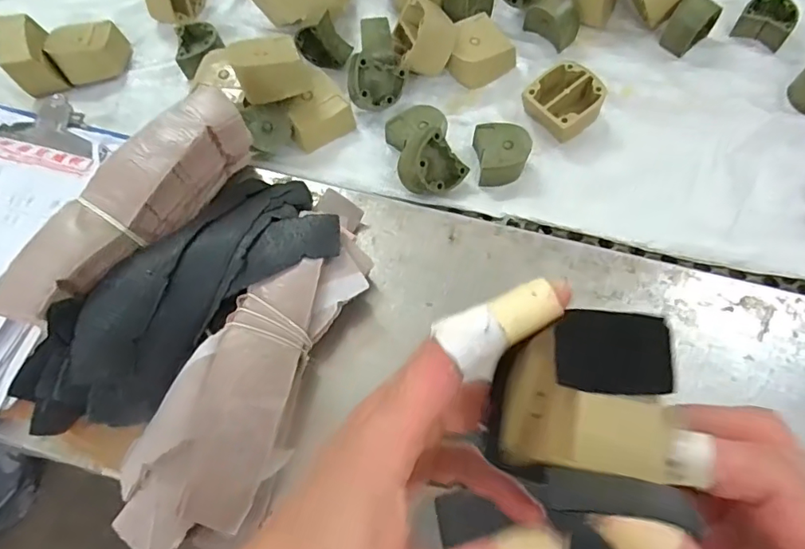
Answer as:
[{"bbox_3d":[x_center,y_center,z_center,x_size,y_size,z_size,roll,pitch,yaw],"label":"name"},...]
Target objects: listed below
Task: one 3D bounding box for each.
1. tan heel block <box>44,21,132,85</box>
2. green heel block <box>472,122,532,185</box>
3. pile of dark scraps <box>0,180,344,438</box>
[{"bbox_3d":[-0.279,-0.200,0.470,0.062,0.028,0.045,-30,67,-13],"label":"tan heel block"},{"bbox_3d":[0.080,-0.096,0.417,0.040,0.025,0.046,-3,64,-1],"label":"green heel block"},{"bbox_3d":[-0.138,0.008,0.327,0.099,0.038,0.216,39,70,18],"label":"pile of dark scraps"}]

